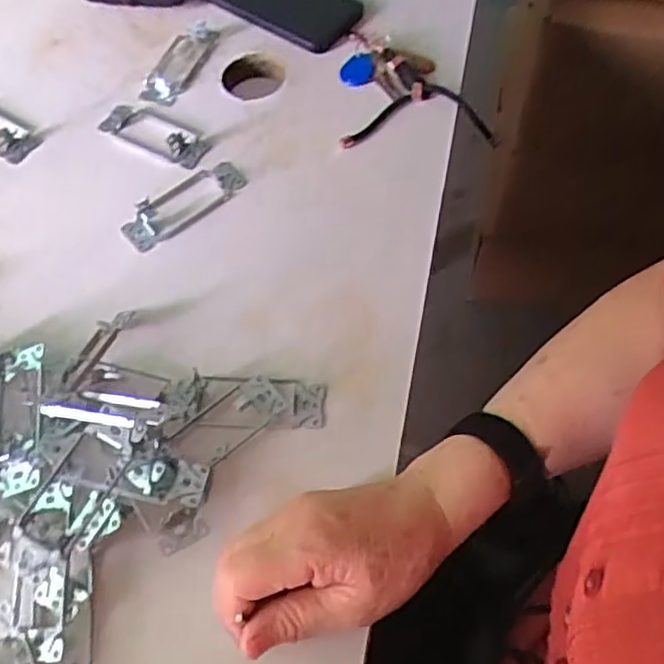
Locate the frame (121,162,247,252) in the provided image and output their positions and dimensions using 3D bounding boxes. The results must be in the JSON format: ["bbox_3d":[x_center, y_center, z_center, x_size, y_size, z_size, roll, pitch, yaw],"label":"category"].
[{"bbox_3d":[-0.122,-0.108,0.554,0.106,0.018,0.041,-37,67,-16],"label":"frame"}]

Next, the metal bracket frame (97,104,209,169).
[{"bbox_3d":[-0.155,-0.182,0.596,0.107,0.021,0.043,29,67,15],"label":"metal bracket frame"}]

